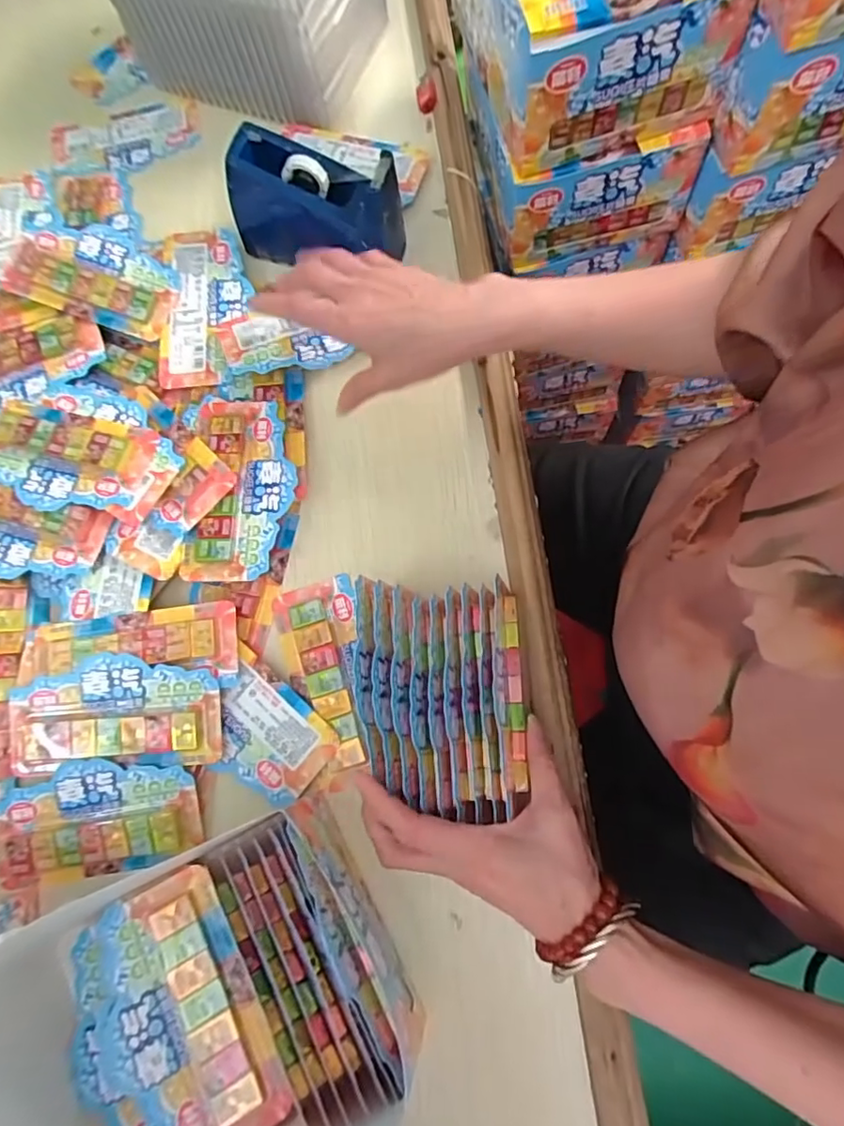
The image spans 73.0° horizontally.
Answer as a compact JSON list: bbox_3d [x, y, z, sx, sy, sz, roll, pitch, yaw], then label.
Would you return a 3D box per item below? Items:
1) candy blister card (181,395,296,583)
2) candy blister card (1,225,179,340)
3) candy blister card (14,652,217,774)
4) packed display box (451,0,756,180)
[{"bbox_3d":[-0.135,-0.059,0.429,0.074,0.013,0.148,2,73,-4],"label":"candy blister card"},{"bbox_3d":[-0.289,-0.248,0.483,0.167,0.018,0.072,18,76,5],"label":"candy blister card"},{"bbox_3d":[-0.212,0.103,0.394,0.143,0.018,0.073,-3,75,0],"label":"candy blister card"},{"bbox_3d":[0.115,-0.415,0.414,0.149,0.098,0.200,-16,75,-4],"label":"packed display box"}]

